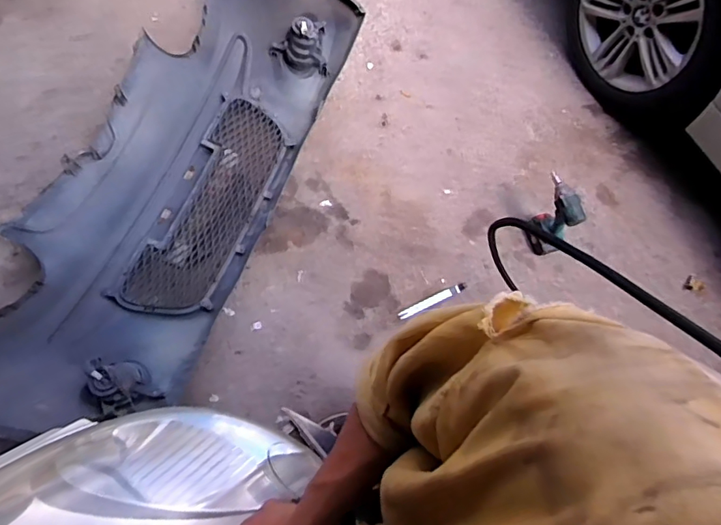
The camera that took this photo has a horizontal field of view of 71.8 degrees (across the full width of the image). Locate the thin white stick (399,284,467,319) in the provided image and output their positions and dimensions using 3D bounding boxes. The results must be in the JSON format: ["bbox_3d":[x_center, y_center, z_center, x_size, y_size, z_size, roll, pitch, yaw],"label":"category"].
[{"bbox_3d":[0.234,0.124,1.609,0.239,0.019,0.031,-25,72,-10],"label":"thin white stick"}]

